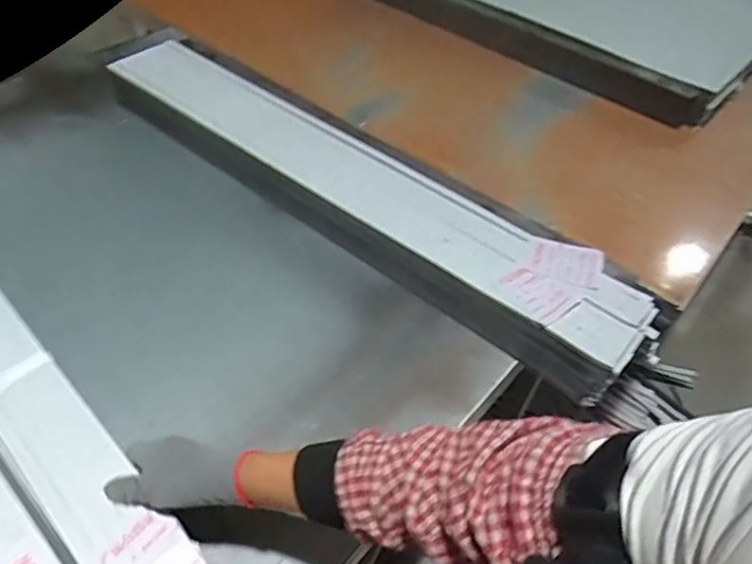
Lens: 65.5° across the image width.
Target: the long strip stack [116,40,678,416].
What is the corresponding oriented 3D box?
[{"bbox_3d":[-0.038,-0.154,0.931,0.943,0.113,0.169,33,52,24],"label":"long strip stack"}]

